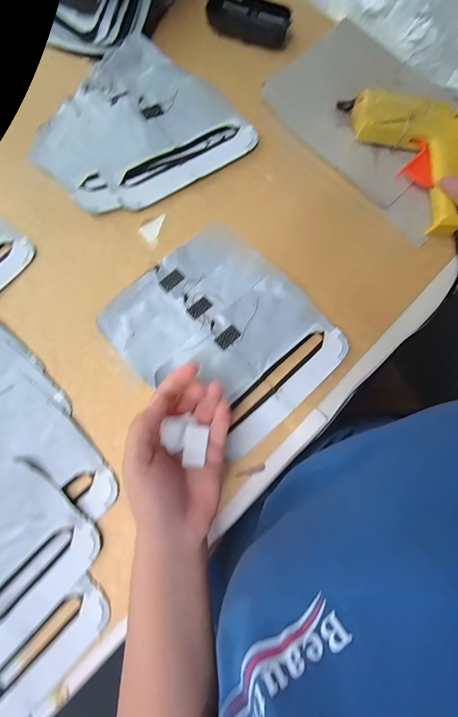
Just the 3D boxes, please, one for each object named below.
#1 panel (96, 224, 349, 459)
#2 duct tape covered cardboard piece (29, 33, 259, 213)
[{"bbox_3d":[-0.005,-0.031,0.344,0.192,0.009,0.222,-44,82,-8],"label":"panel"},{"bbox_3d":[-0.117,-0.290,0.385,0.234,0.019,0.203,-36,81,-7],"label":"duct tape covered cardboard piece"}]

